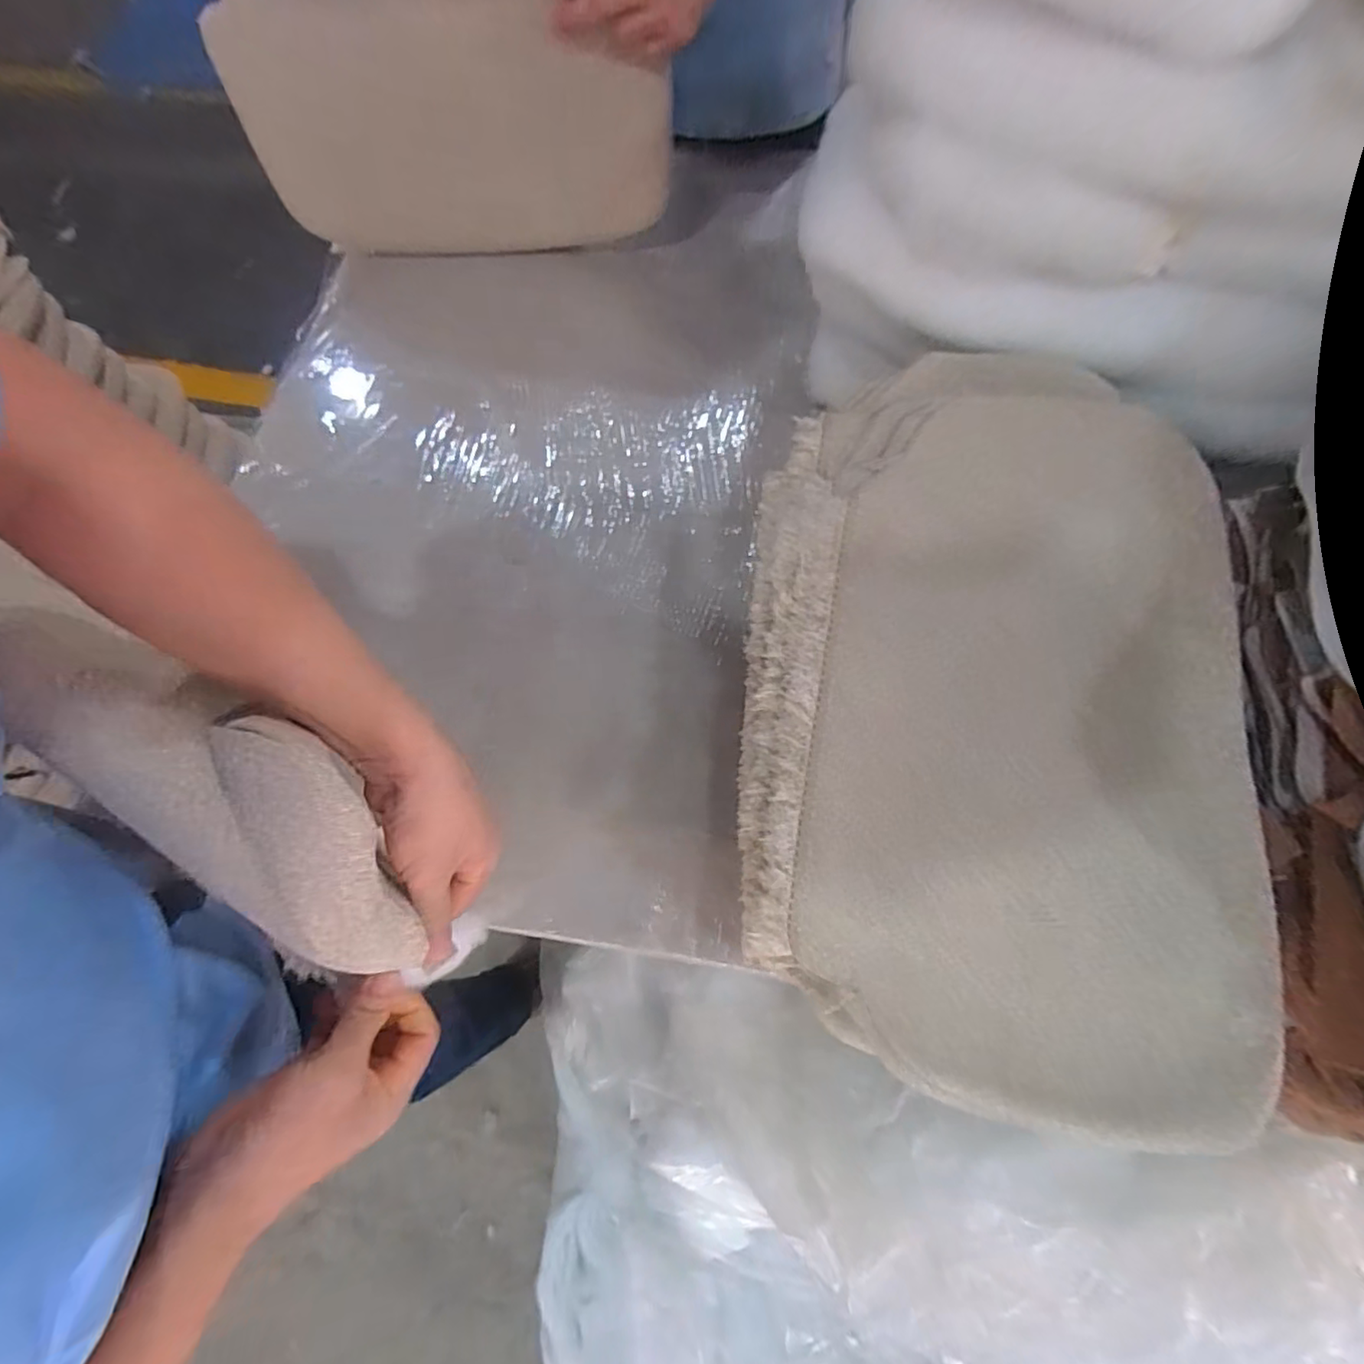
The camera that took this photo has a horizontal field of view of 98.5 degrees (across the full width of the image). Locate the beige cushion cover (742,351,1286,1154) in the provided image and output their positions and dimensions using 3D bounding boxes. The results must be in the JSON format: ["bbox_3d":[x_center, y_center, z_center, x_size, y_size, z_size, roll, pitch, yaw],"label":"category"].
[{"bbox_3d":[0.202,-0.006,0.394,0.299,0.062,0.479,7,71,4],"label":"beige cushion cover"}]

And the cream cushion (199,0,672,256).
[{"bbox_3d":[-0.246,-0.602,0.649,0.479,0.263,0.064,3,71,3],"label":"cream cushion"}]

